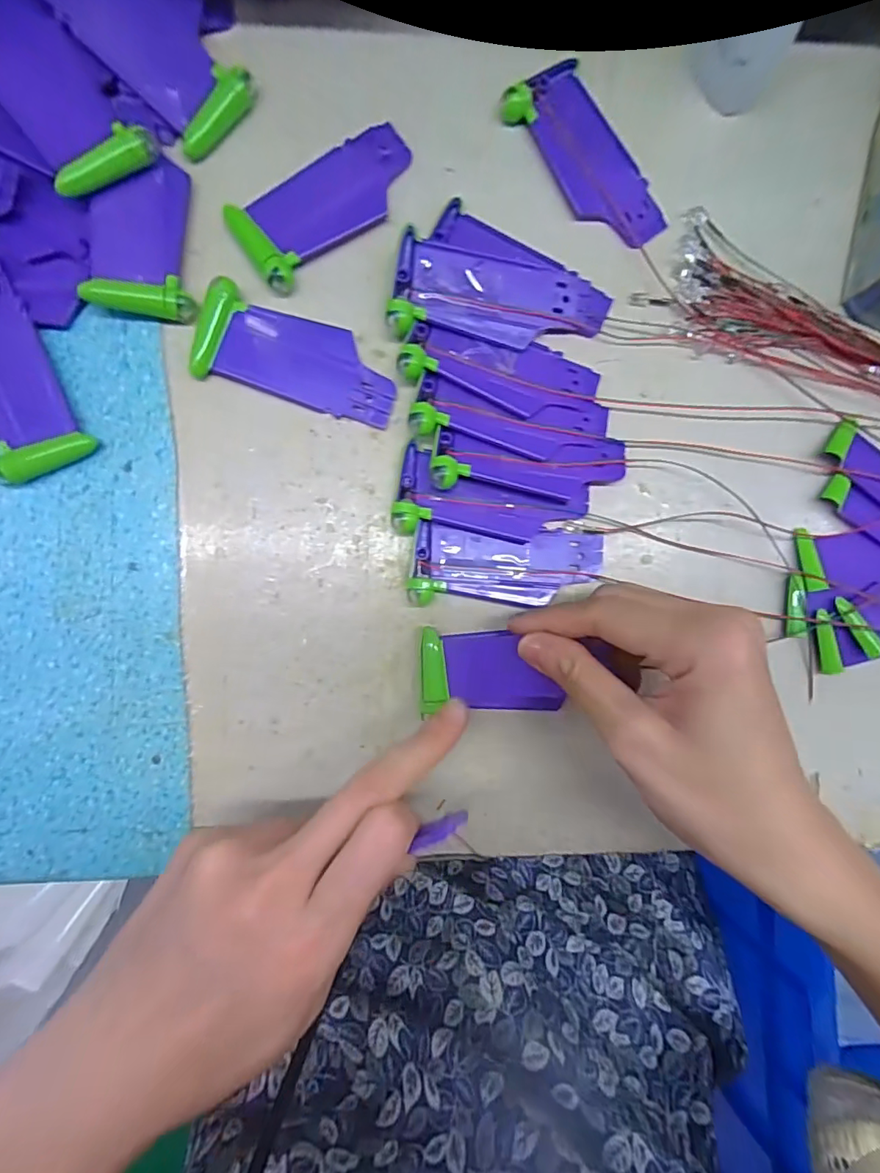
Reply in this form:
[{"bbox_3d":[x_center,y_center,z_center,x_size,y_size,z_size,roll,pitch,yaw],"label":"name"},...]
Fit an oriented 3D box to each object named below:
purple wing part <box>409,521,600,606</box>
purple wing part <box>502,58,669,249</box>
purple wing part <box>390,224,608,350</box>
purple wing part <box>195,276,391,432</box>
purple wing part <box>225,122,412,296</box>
[{"bbox_3d":[0.032,-0.009,0.249,0.089,0.008,0.036,4,91,-4],"label":"purple wing part"},{"bbox_3d":[0.070,-0.201,0.250,0.038,0.008,0.089,-37,93,-3],"label":"purple wing part"},{"bbox_3d":[0.029,-0.130,0.244,0.099,0.013,0.041,9,90,-4],"label":"purple wing part"},{"bbox_3d":[-0.064,-0.104,0.240,0.088,0.009,0.040,14,90,-4],"label":"purple wing part"},{"bbox_3d":[-0.051,-0.176,0.240,0.088,0.009,0.038,-38,93,-3],"label":"purple wing part"}]

